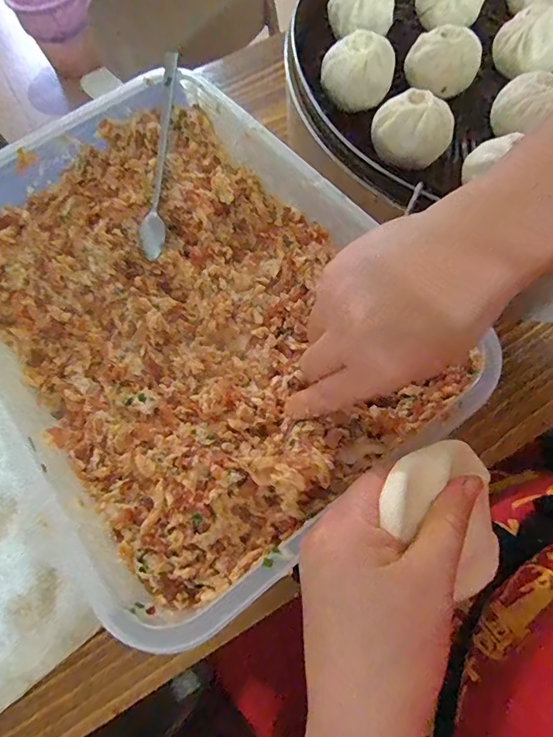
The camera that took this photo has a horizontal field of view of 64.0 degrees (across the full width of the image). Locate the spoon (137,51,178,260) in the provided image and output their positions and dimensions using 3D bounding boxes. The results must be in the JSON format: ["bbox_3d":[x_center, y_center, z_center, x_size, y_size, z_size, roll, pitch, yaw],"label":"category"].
[{"bbox_3d":[-0.097,-0.182,0.375,0.022,0.014,0.180,6,88,5],"label":"spoon"}]

